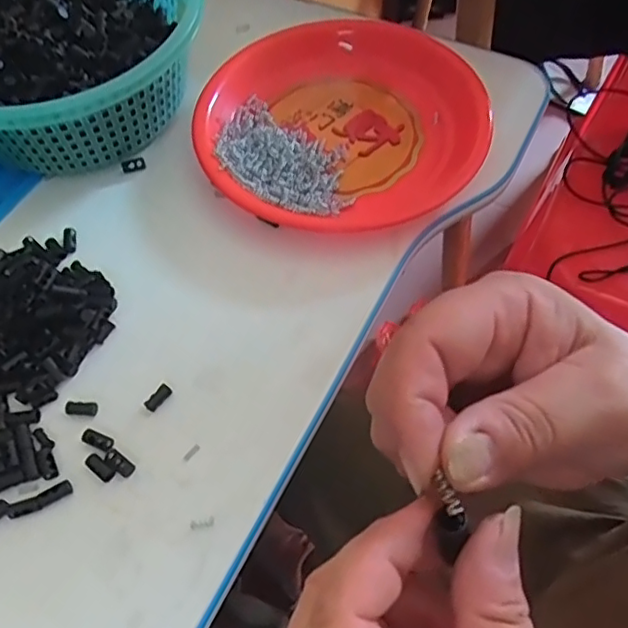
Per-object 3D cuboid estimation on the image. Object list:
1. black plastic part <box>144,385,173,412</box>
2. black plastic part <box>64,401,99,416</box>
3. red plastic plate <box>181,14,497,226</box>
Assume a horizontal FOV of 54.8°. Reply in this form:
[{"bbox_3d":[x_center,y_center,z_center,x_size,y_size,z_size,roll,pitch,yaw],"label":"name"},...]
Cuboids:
[{"bbox_3d":[-0.098,0.053,0.380,0.008,0.004,0.018,39,68,22],"label":"black plastic part"},{"bbox_3d":[-0.146,0.059,0.379,0.020,0.004,0.009,3,60,4],"label":"black plastic part"},{"bbox_3d":[0.022,-0.154,0.486,0.230,0.035,0.221,-8,60,-2],"label":"red plastic plate"}]

